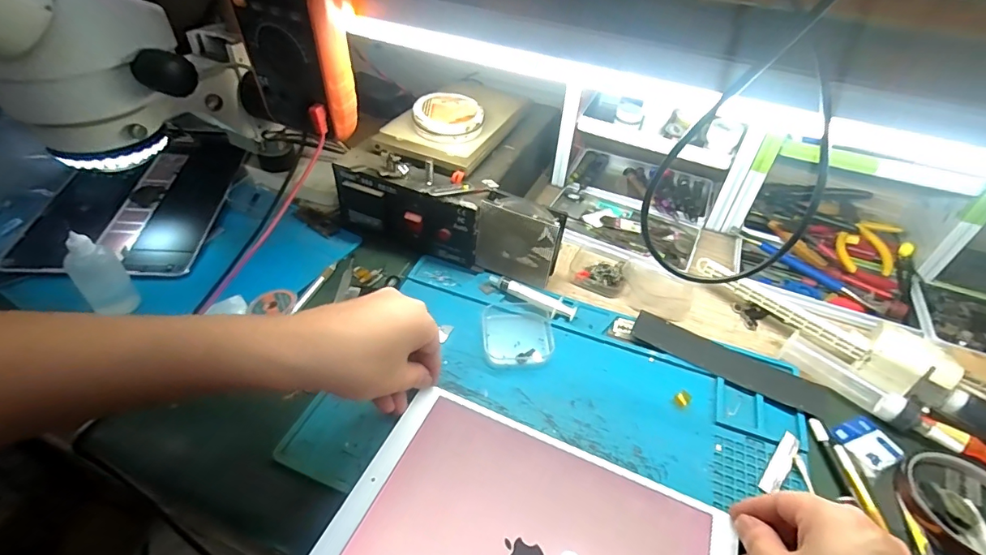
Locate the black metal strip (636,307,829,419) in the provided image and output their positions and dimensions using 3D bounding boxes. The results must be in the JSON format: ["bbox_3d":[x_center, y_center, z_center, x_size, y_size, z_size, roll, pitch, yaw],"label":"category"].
[{"bbox_3d":[0.212,0.076,0.424,0.169,0.006,0.035,23,47,18],"label":"black metal strip"}]

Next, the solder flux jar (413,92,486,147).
[{"bbox_3d":[-0.049,-0.169,0.502,0.073,0.030,0.071,2,44,-2],"label":"solder flux jar"}]

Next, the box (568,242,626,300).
[{"bbox_3d":[0.116,-0.011,0.511,0.059,0.019,0.062,19,46,15],"label":"box"}]

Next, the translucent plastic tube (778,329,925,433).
[{"bbox_3d":[0.312,0.088,0.410,0.030,0.020,0.107,-33,55,-32],"label":"translucent plastic tube"}]

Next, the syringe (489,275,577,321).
[{"bbox_3d":[0.038,0.018,0.462,0.092,0.009,0.022,22,47,18],"label":"syringe"}]

